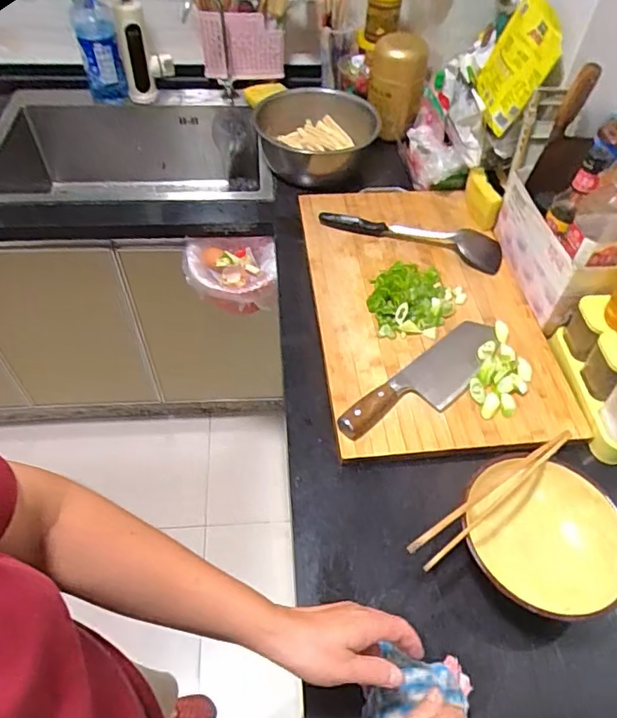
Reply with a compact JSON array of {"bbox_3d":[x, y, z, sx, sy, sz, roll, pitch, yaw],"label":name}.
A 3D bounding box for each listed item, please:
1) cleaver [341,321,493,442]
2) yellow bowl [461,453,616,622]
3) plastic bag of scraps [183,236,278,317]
[{"bbox_3d":[0.170,0.029,0.746,0.291,0.028,0.079,-34,61,-25],"label":"cleaver"},{"bbox_3d":[0.260,0.206,0.610,0.175,0.087,0.170,1,52,-2],"label":"yellow bowl"},{"bbox_3d":[-0.148,-0.159,1.035,0.178,0.122,0.111,1,52,-2],"label":"plastic bag of scraps"}]

